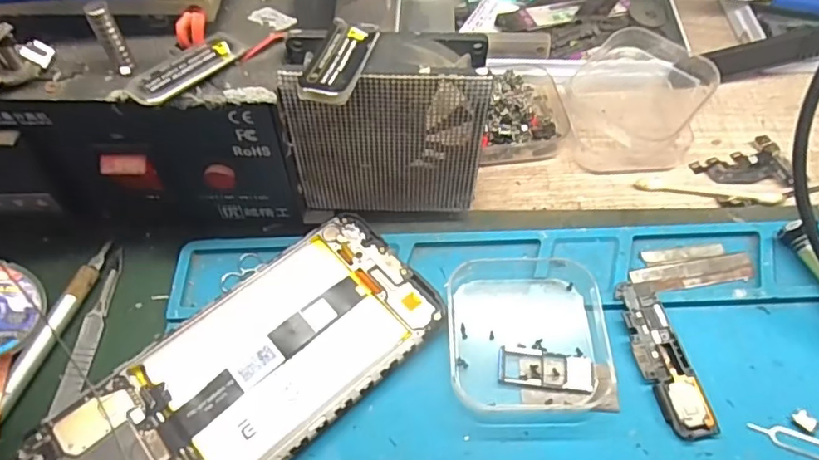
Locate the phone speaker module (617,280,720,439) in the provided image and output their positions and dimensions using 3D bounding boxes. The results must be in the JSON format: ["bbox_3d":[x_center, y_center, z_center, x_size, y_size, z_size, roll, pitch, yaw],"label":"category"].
[{"bbox_3d":[0.104,0.052,0.230,0.020,0.004,0.065,-8,57,-5],"label":"phone speaker module"}]

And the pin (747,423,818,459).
[{"bbox_3d":[0.147,0.081,0.212,0.033,0.004,0.009,17,62,12],"label":"pin"}]

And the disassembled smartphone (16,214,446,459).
[{"bbox_3d":[-0.065,0.059,0.222,0.161,0.012,0.071,-38,65,-22],"label":"disassembled smartphone"}]

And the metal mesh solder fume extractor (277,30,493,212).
[{"bbox_3d":[-0.009,-0.043,0.244,0.079,0.084,0.029,1,57,0],"label":"metal mesh solder fume extractor"}]

